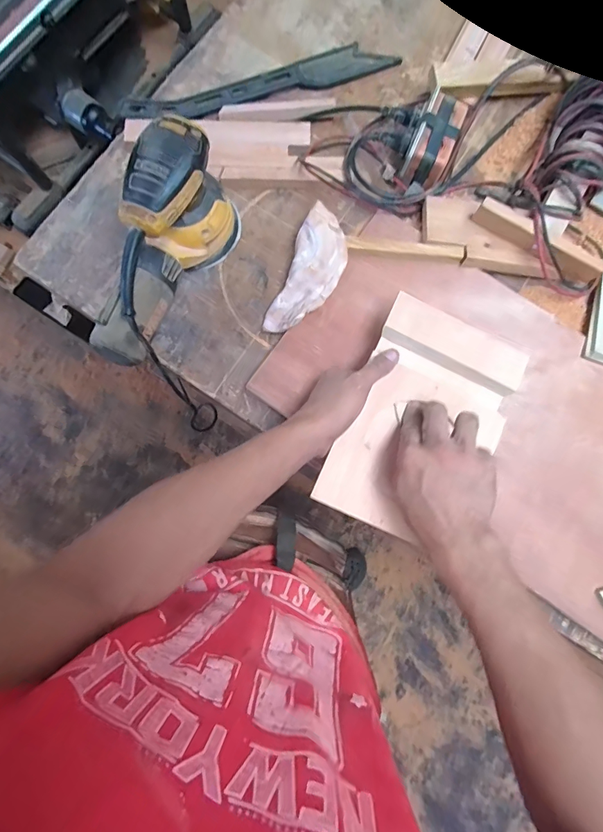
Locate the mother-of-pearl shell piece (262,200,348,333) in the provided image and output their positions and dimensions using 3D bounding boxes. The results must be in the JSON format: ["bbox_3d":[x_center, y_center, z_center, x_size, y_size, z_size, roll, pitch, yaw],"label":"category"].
[{"bbox_3d":[0.012,-0.178,0.522,0.067,0.033,0.159,23,80,4],"label":"mother-of-pearl shell piece"}]

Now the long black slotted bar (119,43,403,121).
[{"bbox_3d":[-0.055,-0.465,0.582,0.384,0.022,0.055,-20,80,-4],"label":"long black slotted bar"}]

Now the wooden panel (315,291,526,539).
[{"bbox_3d":[0.135,0.009,0.459,0.163,0.021,0.246,26,80,-5],"label":"wooden panel"}]

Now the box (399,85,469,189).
[{"bbox_3d":[0.174,-0.359,0.550,0.060,0.057,0.110,23,80,4],"label":"box"}]

